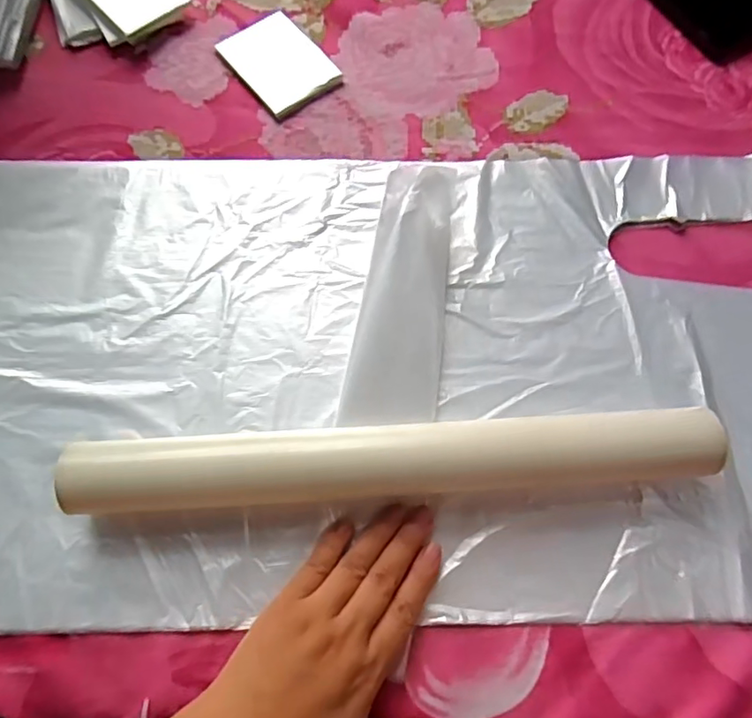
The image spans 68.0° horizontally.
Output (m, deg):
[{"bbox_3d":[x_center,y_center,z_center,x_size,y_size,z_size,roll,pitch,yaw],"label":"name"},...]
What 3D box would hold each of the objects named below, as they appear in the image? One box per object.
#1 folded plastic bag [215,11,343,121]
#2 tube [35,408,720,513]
[{"bbox_3d":[-0.075,-0.229,0.430,0.062,0.005,0.086,-37,76,-11],"label":"folded plastic bag"},{"bbox_3d":[0.011,0.055,0.315,0.350,0.038,0.042,-3,72,-1],"label":"tube"}]

